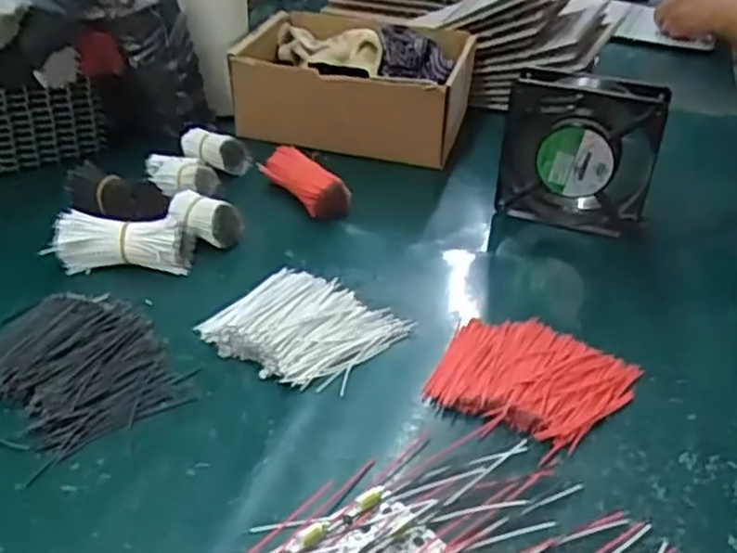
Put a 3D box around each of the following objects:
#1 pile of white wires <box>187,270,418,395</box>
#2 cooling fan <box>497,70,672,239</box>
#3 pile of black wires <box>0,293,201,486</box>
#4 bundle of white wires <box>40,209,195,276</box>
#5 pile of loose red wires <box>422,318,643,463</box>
[{"bbox_3d":[-0.042,0.032,0.487,0.104,0.020,0.099,24,38,27],"label":"pile of white wires"},{"bbox_3d":[0.167,-0.092,0.590,0.117,0.130,0.031,9,33,8],"label":"cooling fan"},{"bbox_3d":[-0.177,0.048,0.441,0.105,0.018,0.131,-26,44,-38],"label":"pile of black wires"},{"bbox_3d":[-0.177,-0.024,0.533,0.094,0.037,0.035,0,33,-7],"label":"bundle of white wires"},{"bbox_3d":[0.098,0.060,0.452,0.107,0.014,0.100,24,38,28],"label":"pile of loose red wires"}]

